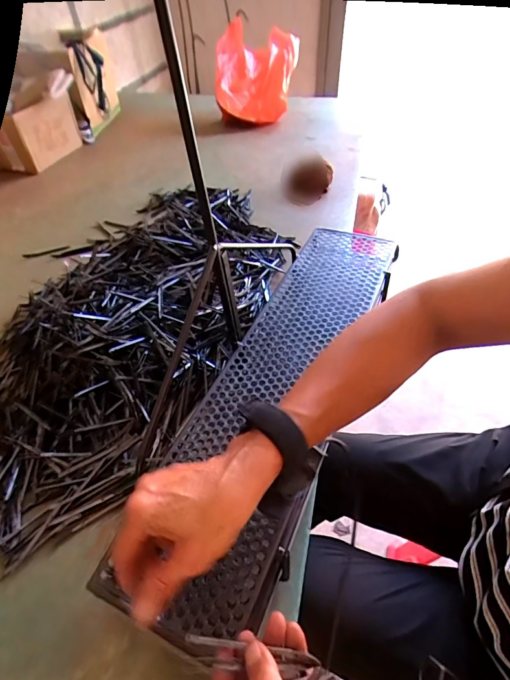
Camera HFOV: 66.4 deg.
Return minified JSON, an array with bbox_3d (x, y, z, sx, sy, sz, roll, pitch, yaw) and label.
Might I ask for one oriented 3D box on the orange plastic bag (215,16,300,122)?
[{"bbox_3d":[0.002,-0.792,1.148,0.230,0.194,0.257,-3,46,1],"label":"orange plastic bag"}]

